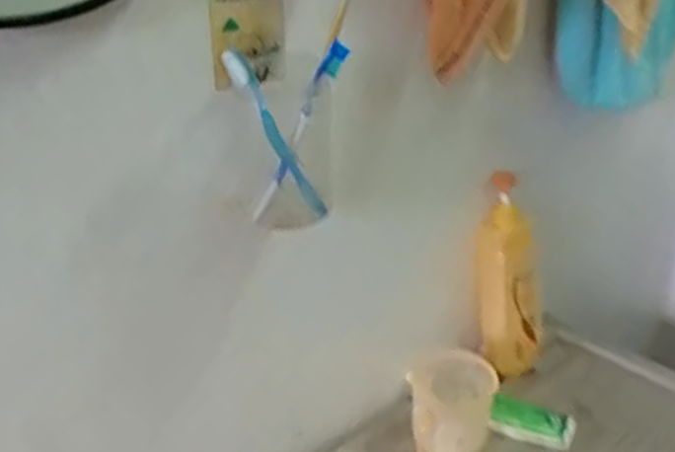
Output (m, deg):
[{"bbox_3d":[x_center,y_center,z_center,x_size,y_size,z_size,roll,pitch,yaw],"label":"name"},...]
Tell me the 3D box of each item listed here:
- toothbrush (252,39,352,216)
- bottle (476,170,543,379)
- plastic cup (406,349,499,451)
[{"bbox_3d":[-0.034,-0.077,0.662,0.017,0.174,0.026,23,22,-11],"label":"toothbrush"},{"bbox_3d":[0.219,0.075,0.975,0.083,0.239,0.066,4,25,12],"label":"bottle"},{"bbox_3d":[0.132,0.213,0.900,0.095,0.100,0.106,-3,24,-4],"label":"plastic cup"}]

